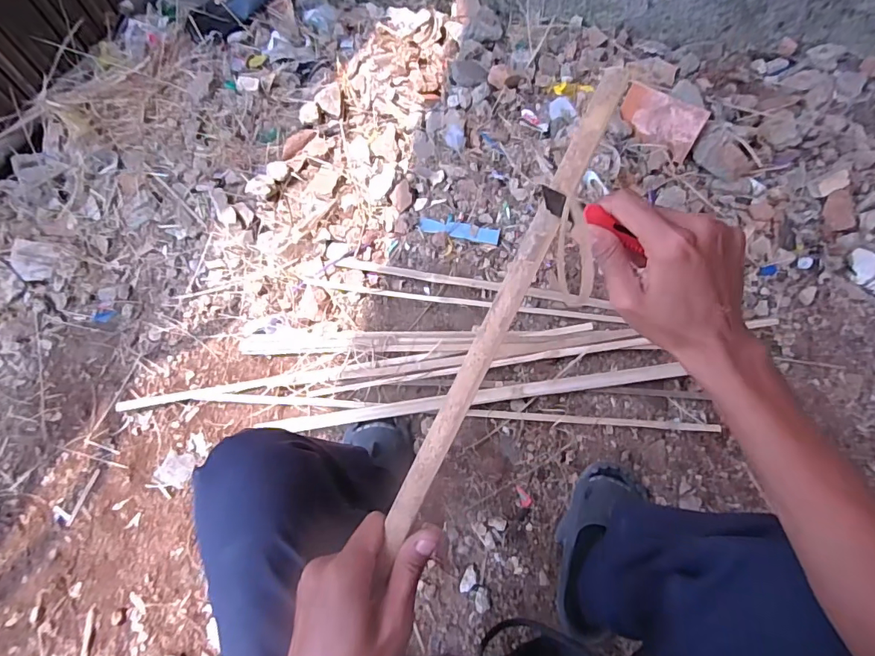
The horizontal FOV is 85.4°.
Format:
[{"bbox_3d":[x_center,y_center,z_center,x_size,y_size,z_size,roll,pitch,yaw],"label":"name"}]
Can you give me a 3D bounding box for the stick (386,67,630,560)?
[{"bbox_3d":[0.049,-0.016,0.342,0.019,0.010,0.372,26,89,12],"label":"stick"}]

